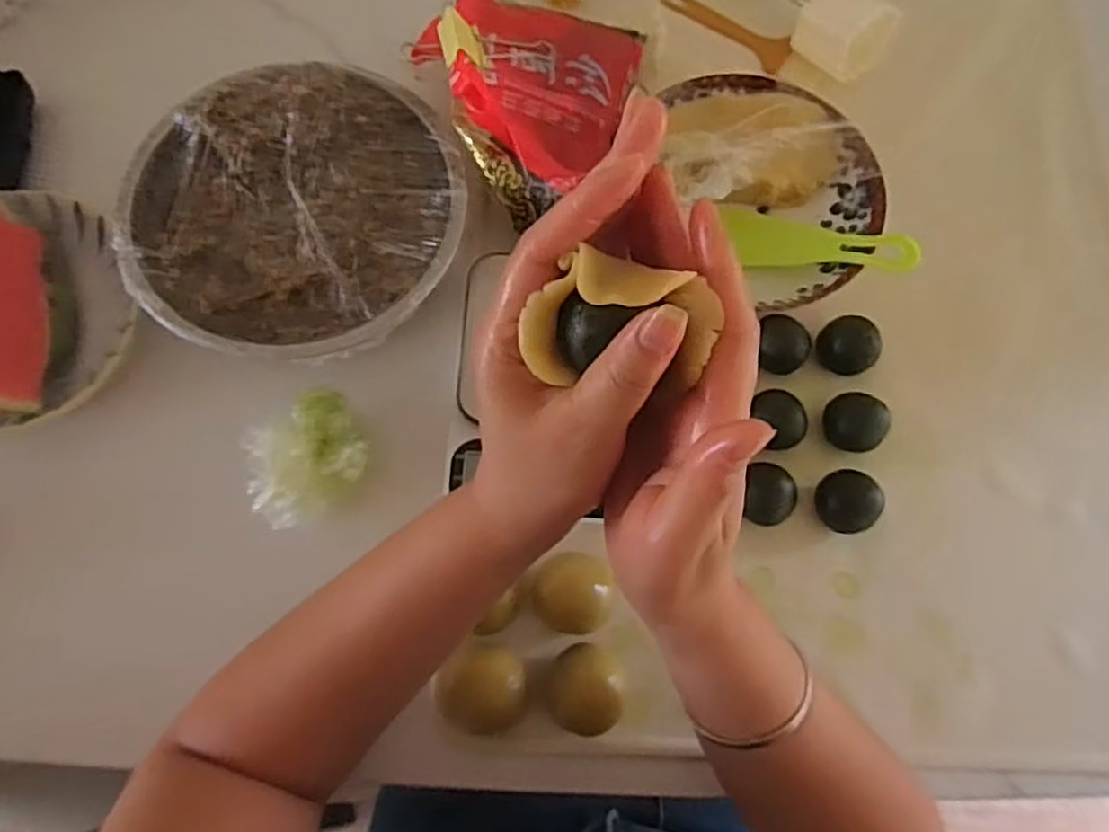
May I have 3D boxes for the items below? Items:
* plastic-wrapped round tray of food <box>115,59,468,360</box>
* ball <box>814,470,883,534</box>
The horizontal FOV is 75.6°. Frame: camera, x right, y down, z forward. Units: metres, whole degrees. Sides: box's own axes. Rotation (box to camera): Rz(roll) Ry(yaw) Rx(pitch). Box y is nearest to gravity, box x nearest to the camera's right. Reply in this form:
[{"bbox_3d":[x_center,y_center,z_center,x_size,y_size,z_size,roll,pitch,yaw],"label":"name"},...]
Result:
[{"bbox_3d":[-0.165,-0.130,0.472,0.208,0.070,0.198,0,71,-1],"label":"plastic-wrapped round tray of food"},{"bbox_3d":[0.187,0.055,0.459,0.037,0.026,0.038,0,71,-1],"label":"ball"}]

